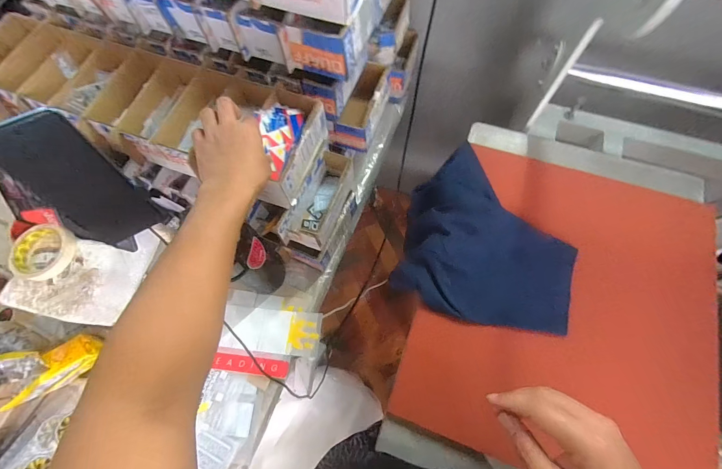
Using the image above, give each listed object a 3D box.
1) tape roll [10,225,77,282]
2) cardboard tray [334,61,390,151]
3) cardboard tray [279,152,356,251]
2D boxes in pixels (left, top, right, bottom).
[{"bbox_3d":[-0.528,0.029,0.527,0.095,0.018,0.094,0,69,1],"label":"tape roll"},{"bbox_3d":[0.002,-0.243,0.607,0.069,0.082,0.146,19,71,8],"label":"cardboard tray"},{"bbox_3d":[-0.069,-0.058,0.547,0.069,0.075,0.176,22,71,9],"label":"cardboard tray"}]

